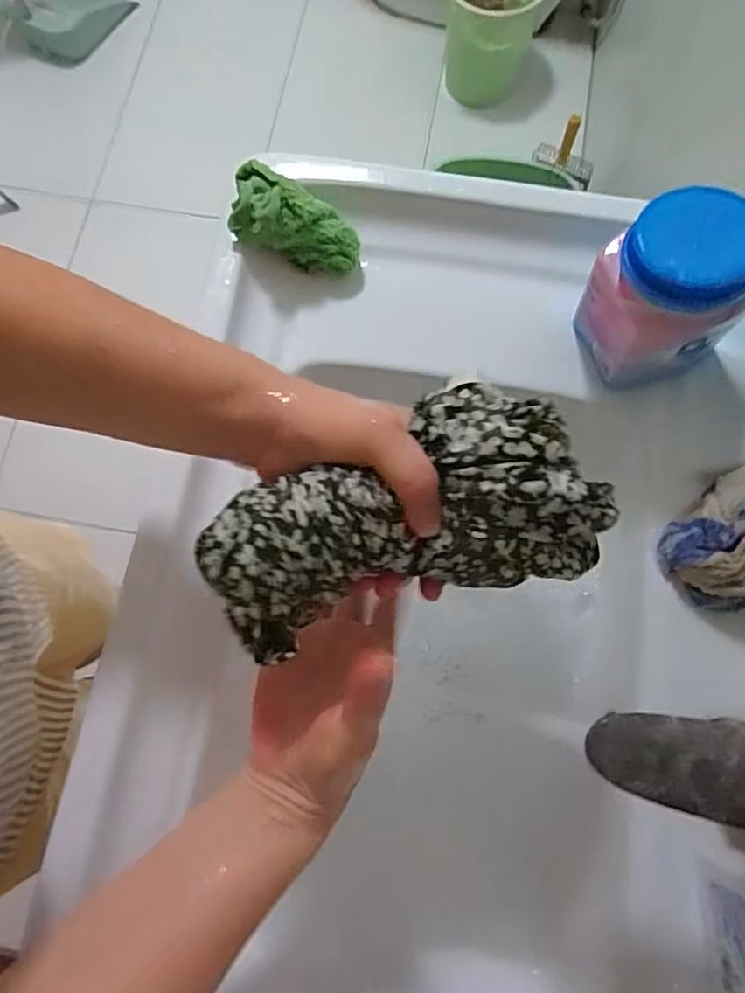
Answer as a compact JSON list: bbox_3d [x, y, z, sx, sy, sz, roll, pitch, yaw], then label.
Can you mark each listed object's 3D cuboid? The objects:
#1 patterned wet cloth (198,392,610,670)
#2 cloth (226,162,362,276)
[{"bbox_3d":[0.014,0.009,0.295,0.194,0.059,0.094,-15,76,1],"label":"patterned wet cloth"},{"bbox_3d":[-0.061,-0.210,0.460,0.111,0.040,0.053,26,76,-15],"label":"cloth"}]

